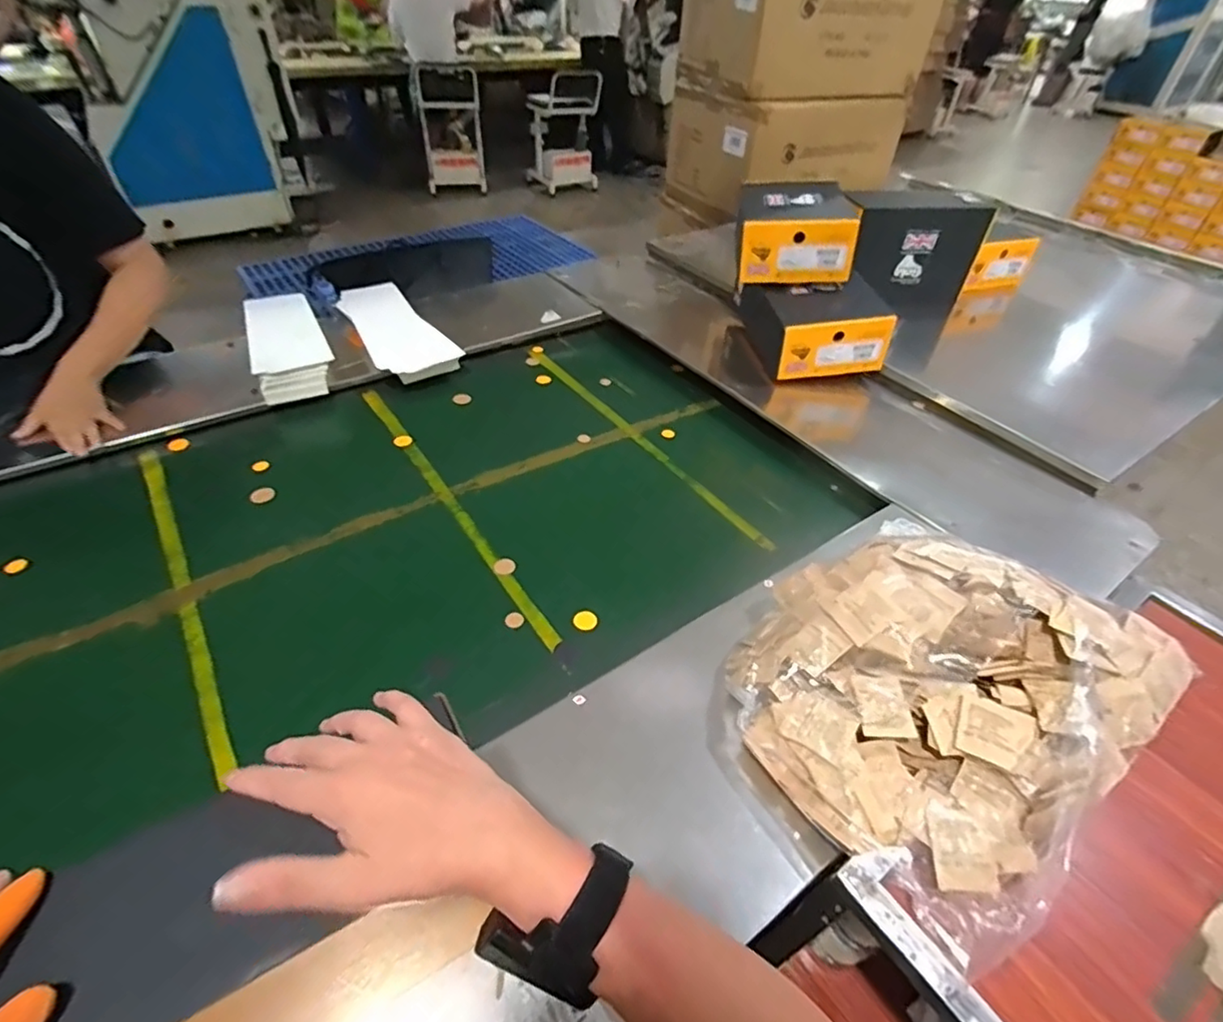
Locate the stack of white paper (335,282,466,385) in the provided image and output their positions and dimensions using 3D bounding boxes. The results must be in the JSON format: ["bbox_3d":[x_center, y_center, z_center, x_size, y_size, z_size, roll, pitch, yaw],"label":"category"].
[{"bbox_3d":[-0.450,-0.381,1.216,0.156,0.051,0.390,-24,50,-24],"label":"stack of white paper"}]

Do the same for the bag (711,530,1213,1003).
[{"bbox_3d":[0.320,0.166,0.596,0.392,0.107,0.328,-29,52,-28],"label":"bag"}]

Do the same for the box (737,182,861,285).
[{"bbox_3d":[0.368,-0.587,1.209,0.222,0.129,0.348,8,45,7],"label":"box"}]

